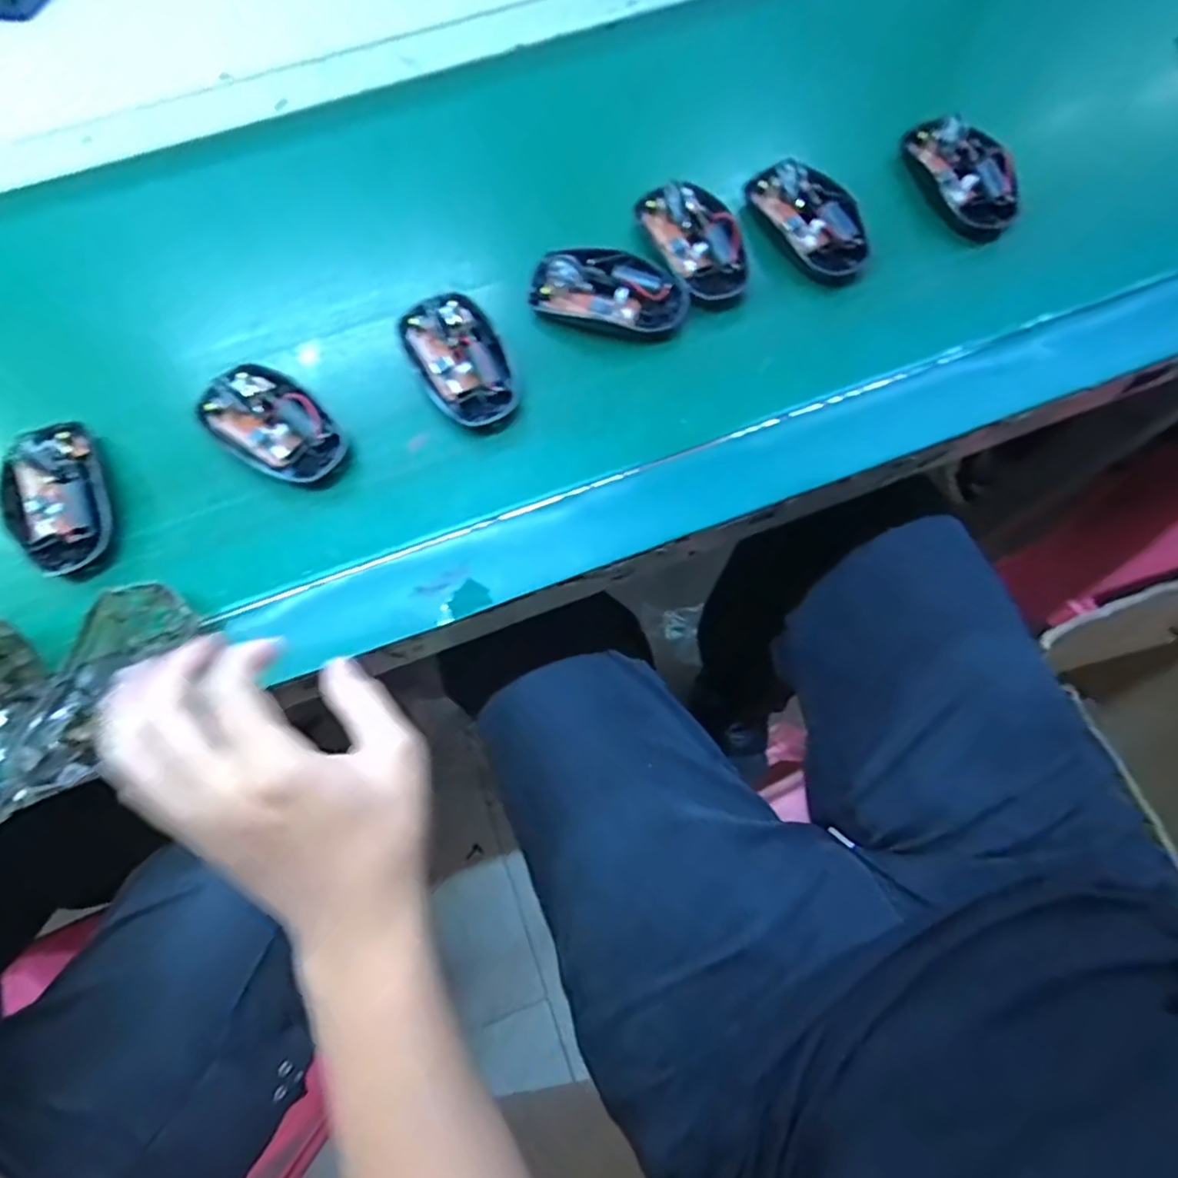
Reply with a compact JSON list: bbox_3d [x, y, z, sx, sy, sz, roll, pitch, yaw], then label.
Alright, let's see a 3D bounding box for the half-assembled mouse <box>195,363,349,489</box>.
[{"bbox_3d":[-0.199,-0.104,0.383,0.096,0.018,0.056,38,77,11],"label":"half-assembled mouse"}]

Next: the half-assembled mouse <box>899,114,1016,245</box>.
[{"bbox_3d":[0.266,-0.299,0.440,0.050,0.031,0.099,-28,75,-7],"label":"half-assembled mouse"}]

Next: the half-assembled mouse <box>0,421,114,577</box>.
[{"bbox_3d":[-0.327,-0.056,0.371,0.059,0.020,0.098,-27,75,-7],"label":"half-assembled mouse"}]

